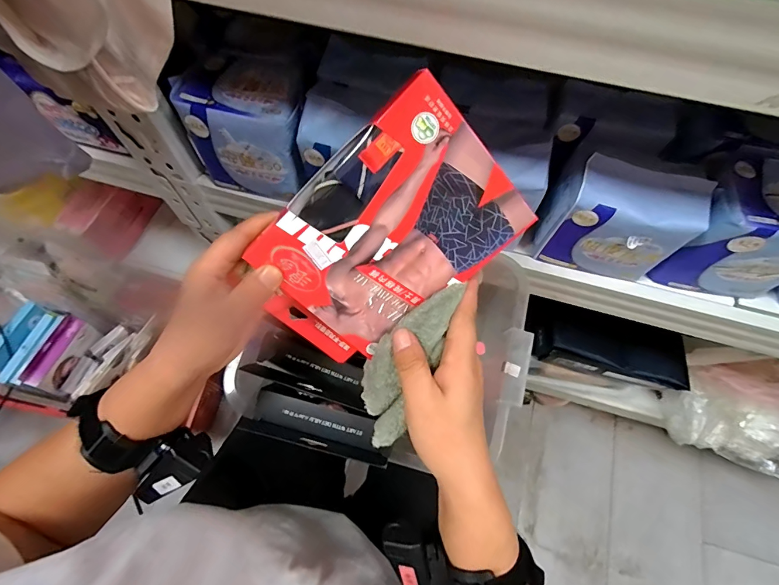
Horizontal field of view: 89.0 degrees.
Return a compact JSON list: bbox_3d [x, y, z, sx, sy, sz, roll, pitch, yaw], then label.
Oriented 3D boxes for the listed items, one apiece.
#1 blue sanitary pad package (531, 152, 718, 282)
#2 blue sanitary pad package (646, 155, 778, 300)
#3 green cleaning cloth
[{"bbox_3d":[0.233,-0.071,0.418,0.128,0.122,0.052,15,66,7],"label":"blue sanitary pad package"},{"bbox_3d":[0.371,-0.066,0.420,0.129,0.119,0.090,10,66,5],"label":"blue sanitary pad package"},{"bbox_3d":[0.012,0.052,0.306,0.047,0.022,0.136,30,98,13],"label":"green cleaning cloth"}]

